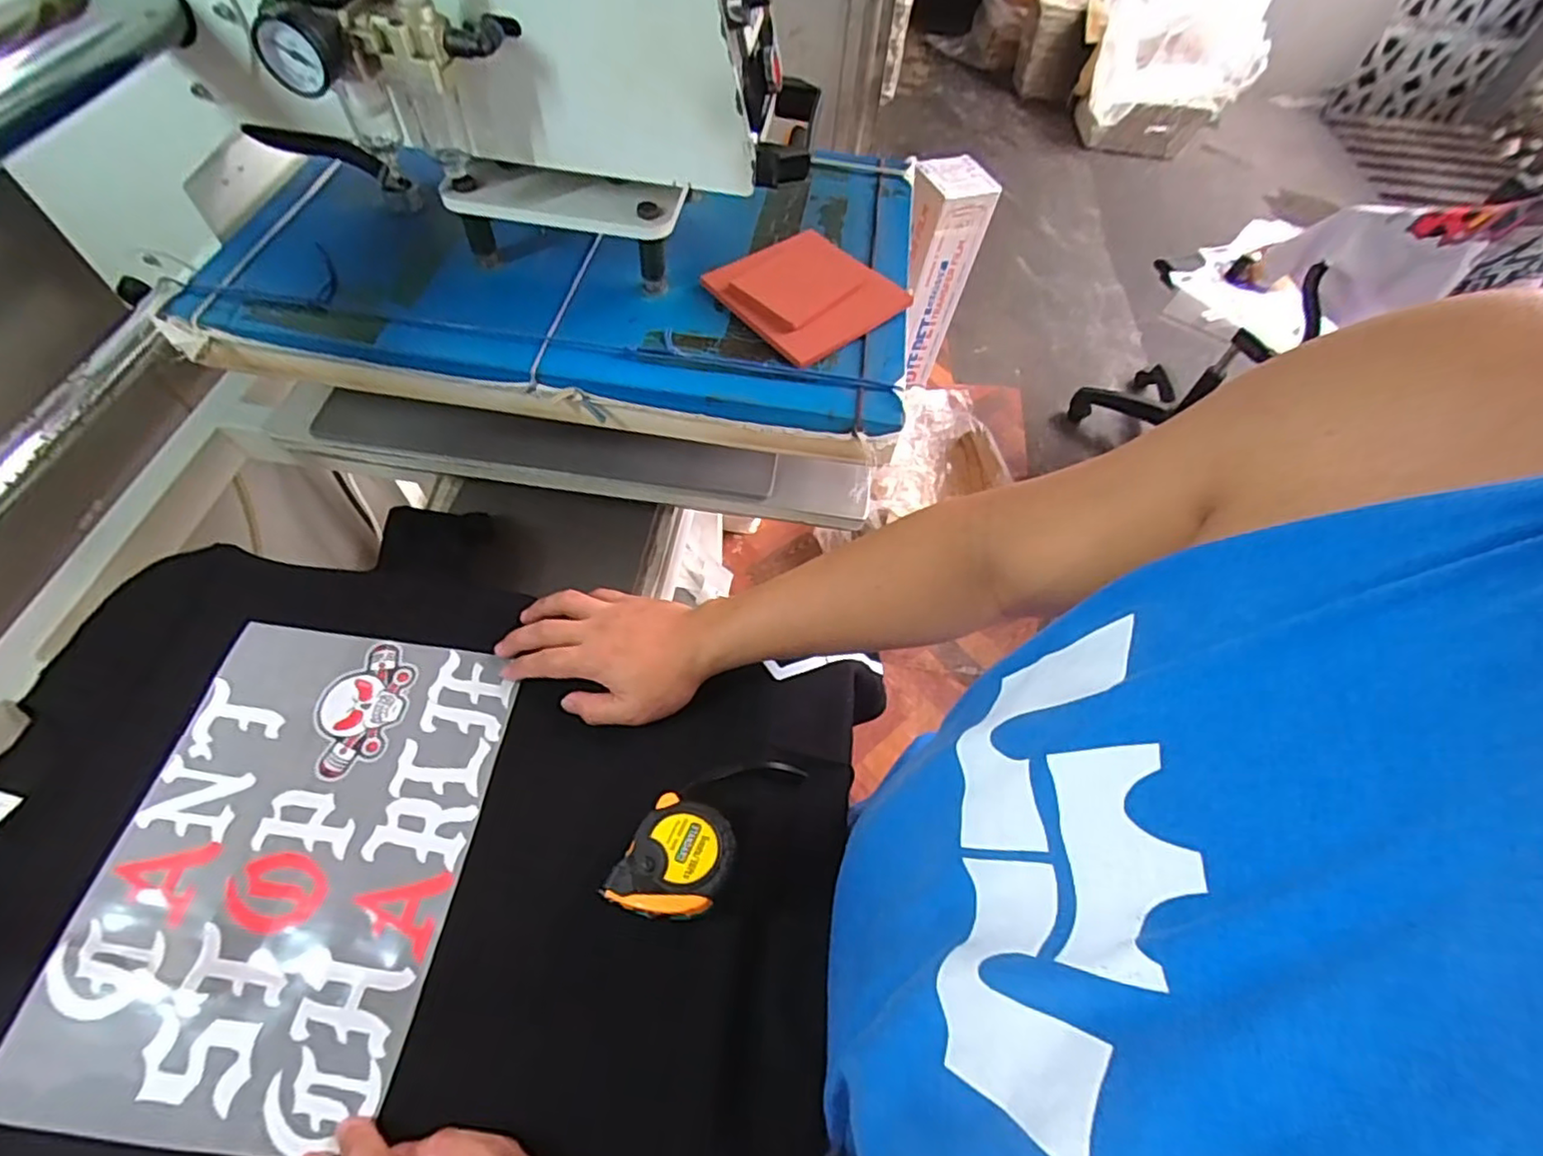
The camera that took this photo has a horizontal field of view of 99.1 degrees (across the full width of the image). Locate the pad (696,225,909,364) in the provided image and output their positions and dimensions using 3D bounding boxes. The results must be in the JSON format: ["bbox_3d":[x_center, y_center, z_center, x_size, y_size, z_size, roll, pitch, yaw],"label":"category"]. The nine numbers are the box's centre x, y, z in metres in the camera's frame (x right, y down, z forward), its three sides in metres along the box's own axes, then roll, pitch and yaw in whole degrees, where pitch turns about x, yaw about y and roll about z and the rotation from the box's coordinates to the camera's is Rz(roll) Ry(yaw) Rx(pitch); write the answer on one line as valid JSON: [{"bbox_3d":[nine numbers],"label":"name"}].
[{"bbox_3d":[0.034,-0.253,0.578,0.135,0.018,0.129,-35,67,-22],"label":"pad"}]

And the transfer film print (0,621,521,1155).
[{"bbox_3d":[-0.316,0.179,0.438,0.218,0.009,0.299,7,58,0],"label":"transfer film print"}]

